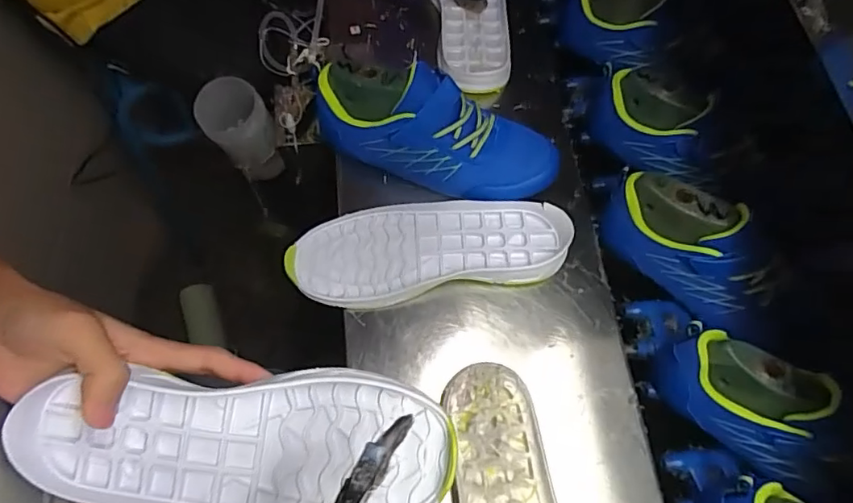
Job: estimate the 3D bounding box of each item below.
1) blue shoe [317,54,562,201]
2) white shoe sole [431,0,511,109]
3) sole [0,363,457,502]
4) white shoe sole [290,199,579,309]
[{"bbox_3d":[0.007,-0.107,0.506,0.223,0.099,0.073,16,72,6],"label":"blue shoe"},{"bbox_3d":[0.050,-0.283,0.617,0.090,0.025,0.259,-7,71,-2],"label":"white shoe sole"},{"bbox_3d":[-0.107,0.114,0.312,0.239,0.034,0.084,0,71,0],"label":"sole"},{"bbox_3d":[0.005,-0.003,0.497,0.249,0.023,0.090,-9,71,-3],"label":"white shoe sole"}]

